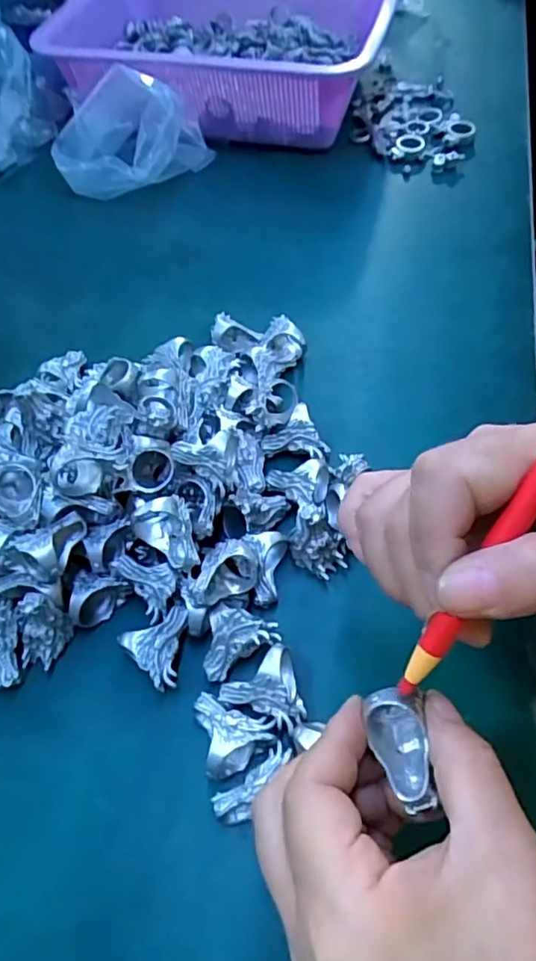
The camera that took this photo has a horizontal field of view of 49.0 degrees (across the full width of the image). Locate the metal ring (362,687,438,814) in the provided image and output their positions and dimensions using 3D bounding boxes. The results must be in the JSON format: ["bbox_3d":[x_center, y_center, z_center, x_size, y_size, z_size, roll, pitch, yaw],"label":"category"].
[{"bbox_3d":[0.044,0.089,0.195,0.019,0.027,0.036,-5,56,-1],"label":"metal ring"}]

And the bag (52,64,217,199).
[{"bbox_3d":[-0.114,-0.284,0.491,0.126,0.086,0.057,-11,56,-5],"label":"bag"}]

